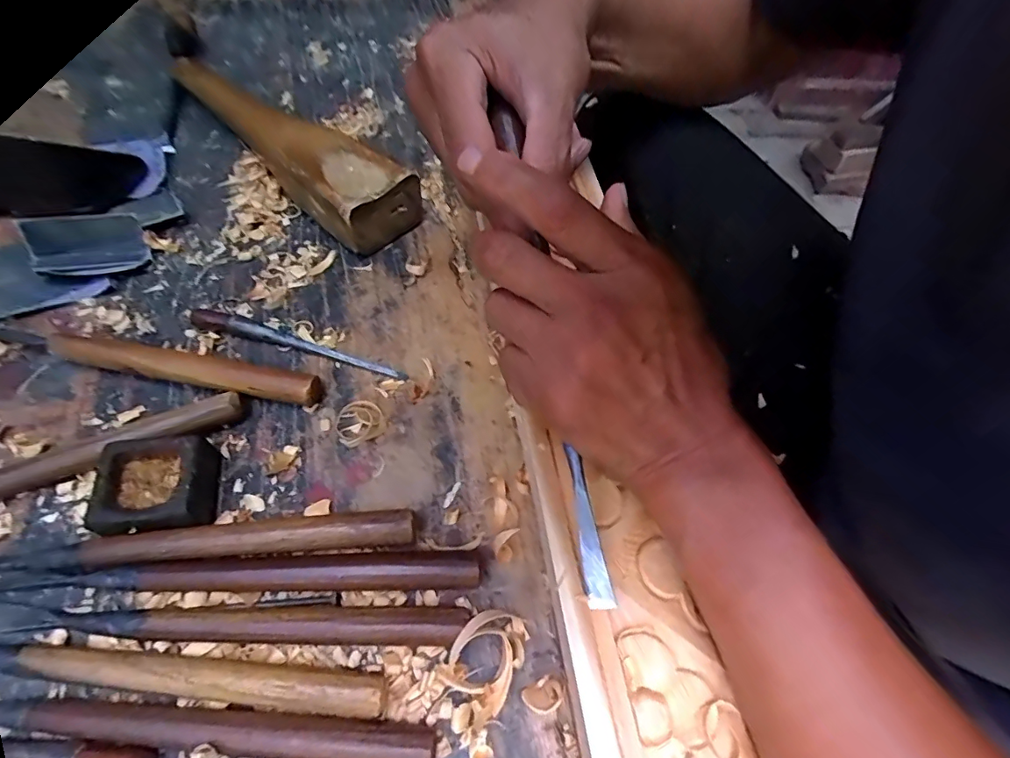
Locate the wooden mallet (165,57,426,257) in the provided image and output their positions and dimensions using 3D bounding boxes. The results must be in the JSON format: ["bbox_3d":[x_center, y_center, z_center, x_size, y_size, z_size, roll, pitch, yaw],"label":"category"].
[{"bbox_3d":[-0.176,-0.205,0.401,0.068,0.046,0.280,-36,68,-22],"label":"wooden mallet"}]

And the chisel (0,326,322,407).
[{"bbox_3d":[-0.219,-0.009,0.297,0.215,0.019,0.016,10,59,2],"label":"chisel"}]

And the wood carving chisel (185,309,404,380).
[{"bbox_3d":[-0.133,-0.023,0.317,0.143,0.011,0.010,14,59,4],"label":"wood carving chisel"}]

